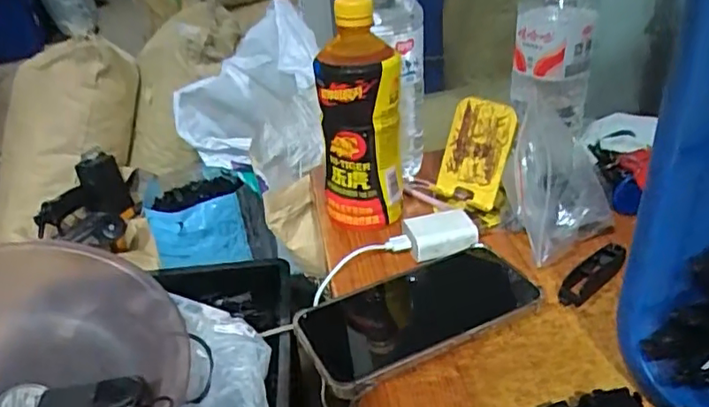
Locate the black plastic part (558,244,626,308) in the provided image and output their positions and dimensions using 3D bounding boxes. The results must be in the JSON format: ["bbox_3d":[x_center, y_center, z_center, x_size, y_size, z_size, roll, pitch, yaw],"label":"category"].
[{"bbox_3d":[0.178,0.053,0.446,0.072,0.017,0.018,-26,37,-32],"label":"black plastic part"}]

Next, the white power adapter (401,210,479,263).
[{"bbox_3d":[0.070,0.025,0.492,0.056,0.021,0.045,-7,31,-5],"label":"white power adapter"}]

